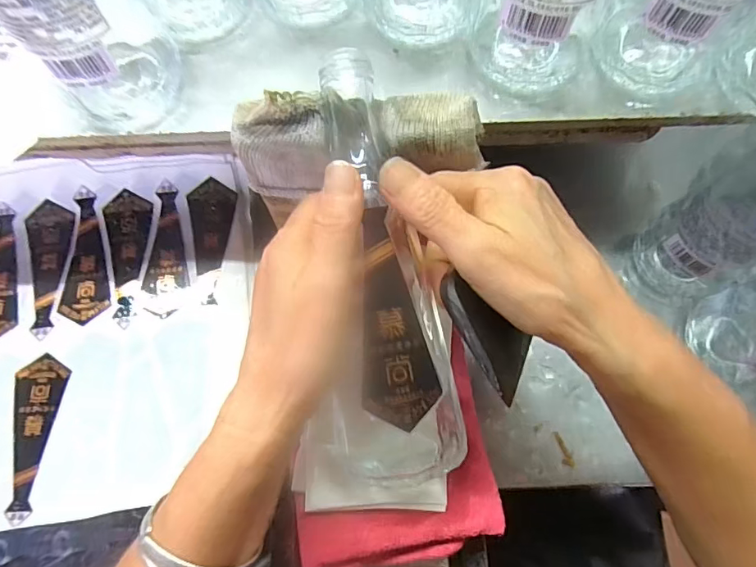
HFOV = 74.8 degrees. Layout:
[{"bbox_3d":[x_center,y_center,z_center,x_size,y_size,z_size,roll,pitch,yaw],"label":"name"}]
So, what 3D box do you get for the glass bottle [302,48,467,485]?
[{"bbox_3d":[-0.003,0.000,0.257,0.081,0.073,0.228,-4,90,1],"label":"glass bottle"}]

